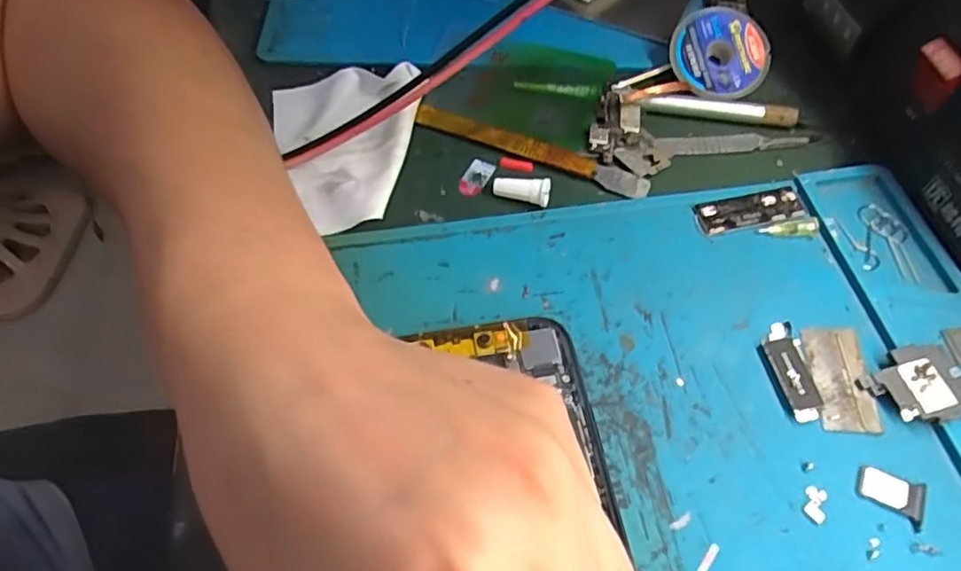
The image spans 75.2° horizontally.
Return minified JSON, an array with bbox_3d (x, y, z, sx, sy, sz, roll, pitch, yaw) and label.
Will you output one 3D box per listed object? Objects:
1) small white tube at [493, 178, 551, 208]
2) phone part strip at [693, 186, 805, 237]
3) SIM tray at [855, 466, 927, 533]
[{"bbox_3d":[0.017,-0.040,0.255,0.023,0.008,0.009,15,59,10],"label":"small white tube"},{"bbox_3d":[0.109,-0.031,0.253,0.043,0.004,0.017,-11,58,-6],"label":"phone part strip"},{"bbox_3d":[0.129,0.065,0.194,0.020,0.004,0.014,22,61,15],"label":"SIM tray"}]

